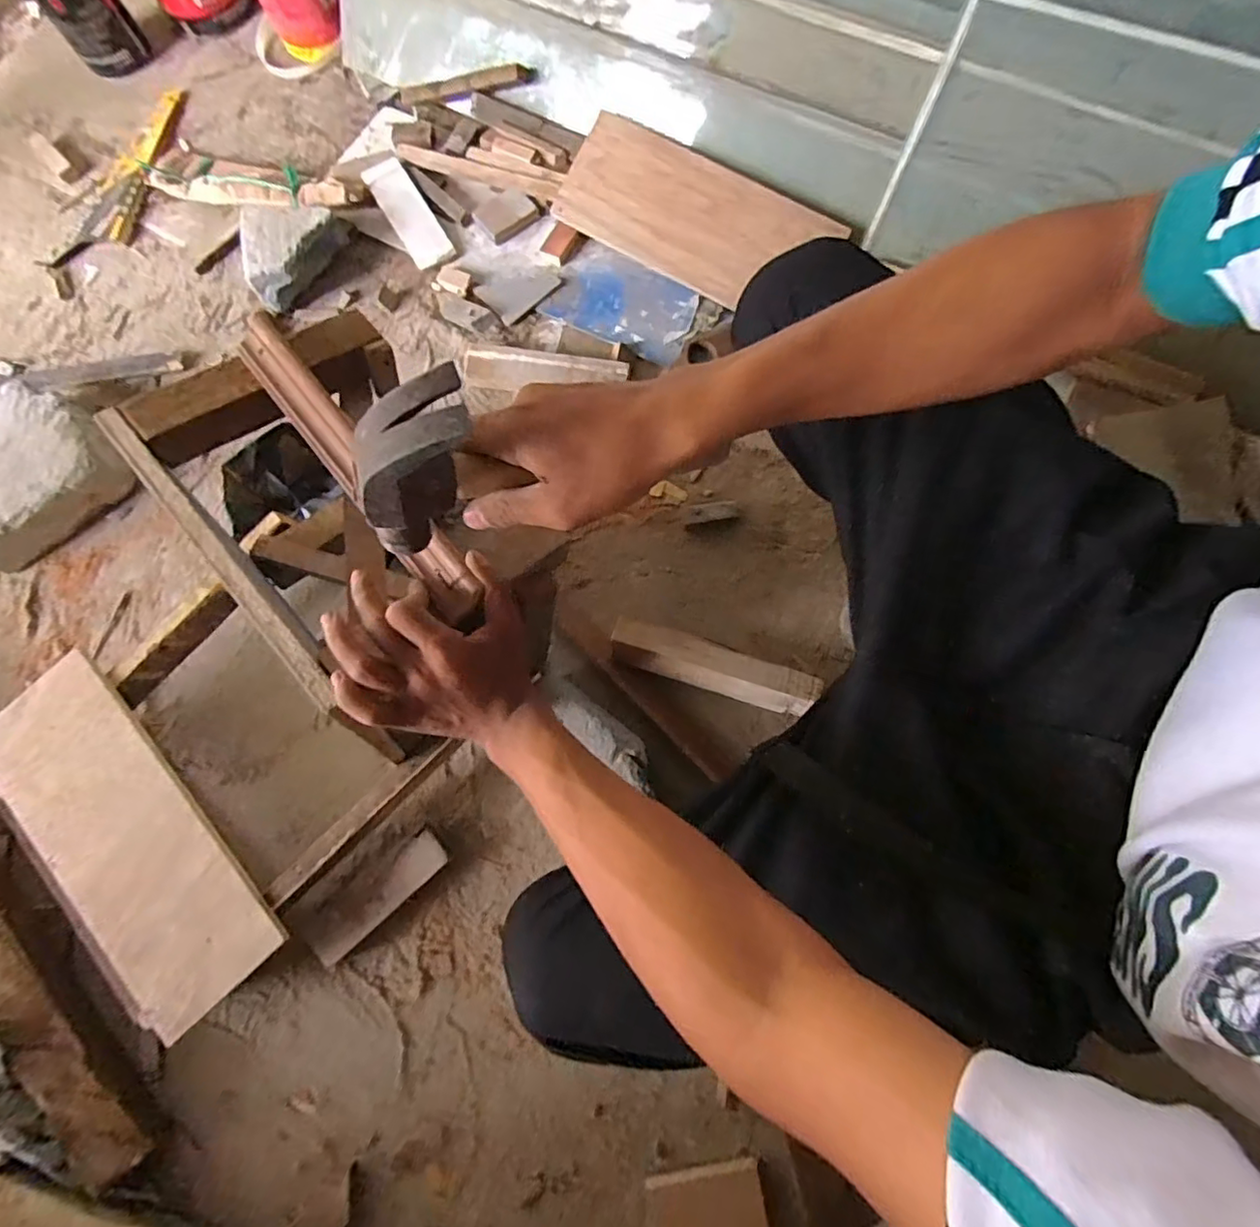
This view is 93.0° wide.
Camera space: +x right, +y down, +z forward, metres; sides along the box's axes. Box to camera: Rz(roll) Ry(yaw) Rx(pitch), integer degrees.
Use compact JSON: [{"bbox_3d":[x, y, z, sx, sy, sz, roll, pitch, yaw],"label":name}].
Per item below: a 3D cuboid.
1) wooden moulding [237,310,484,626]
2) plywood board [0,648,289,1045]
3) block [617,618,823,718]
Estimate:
[{"bbox_3d":[-0.204,-0.111,0.443,0.040,0.029,0.294,-40,79,-7],"label":"wooden moulding"},{"bbox_3d":[-0.540,0.237,0.632,0.158,0.013,0.393,-42,82,-4],"label":"plywood board"},{"bbox_3d":[0.095,0.060,0.691,0.238,0.055,0.055,17,78,6],"label":"block"}]

